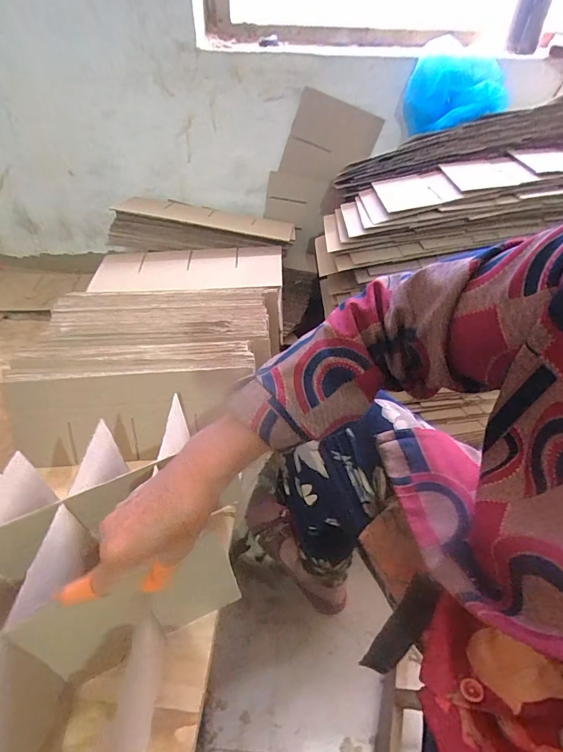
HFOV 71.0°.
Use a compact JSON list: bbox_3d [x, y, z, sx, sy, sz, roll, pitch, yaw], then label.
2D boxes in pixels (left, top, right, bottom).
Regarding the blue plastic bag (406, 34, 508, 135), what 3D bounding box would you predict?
[{"bbox_3d":[0.313,-0.524,0.716,0.153,0.119,0.156,-9,44,-11],"label":"blue plastic bag"}]

